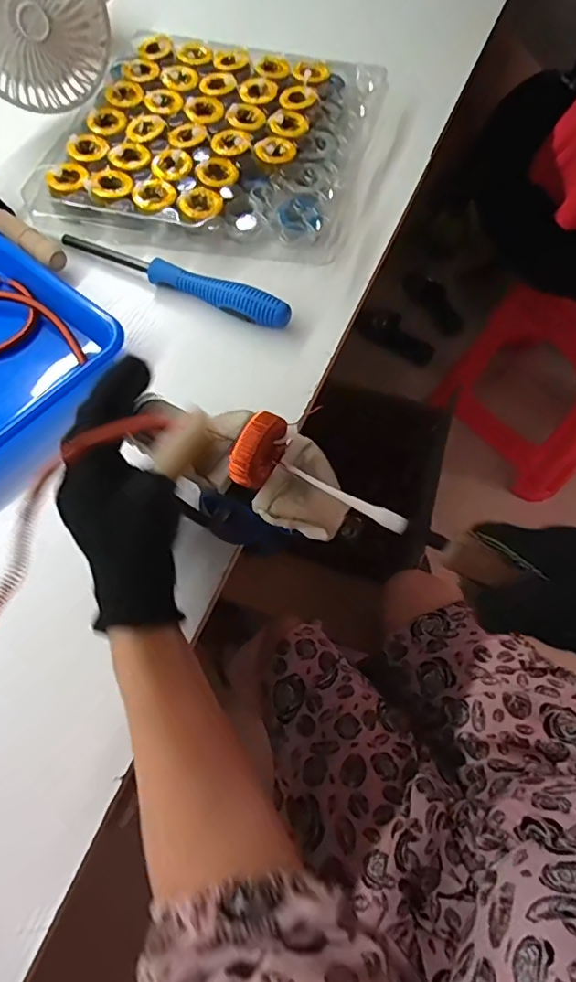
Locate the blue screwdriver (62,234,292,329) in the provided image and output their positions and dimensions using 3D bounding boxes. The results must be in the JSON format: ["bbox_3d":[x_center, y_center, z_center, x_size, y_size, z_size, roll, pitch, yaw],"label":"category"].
[{"bbox_3d":[-0.105,-0.198,0.478,0.233,0.022,0.025,28,68,11],"label":"blue screwdriver"}]

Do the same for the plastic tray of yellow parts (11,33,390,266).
[{"bbox_3d":[-0.072,-0.362,0.548,0.303,0.048,0.282,12,65,5],"label":"plastic tray of yellow parts"}]

